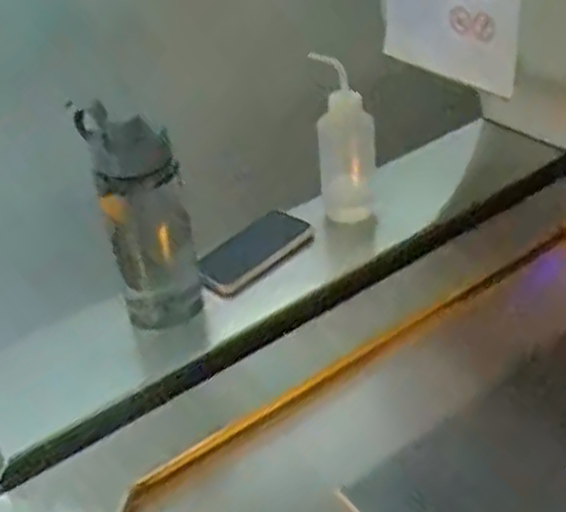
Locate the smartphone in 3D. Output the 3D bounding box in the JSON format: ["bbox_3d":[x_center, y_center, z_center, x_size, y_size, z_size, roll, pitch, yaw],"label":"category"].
[{"bbox_3d":[-0.037,-0.005,0.970,0.073,0.015,0.174,41,48,17],"label":"smartphone"}]

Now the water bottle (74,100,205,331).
[{"bbox_3d":[-0.153,-0.042,0.861,0.093,0.251,0.093,-13,37,-9],"label":"water bottle"}]

